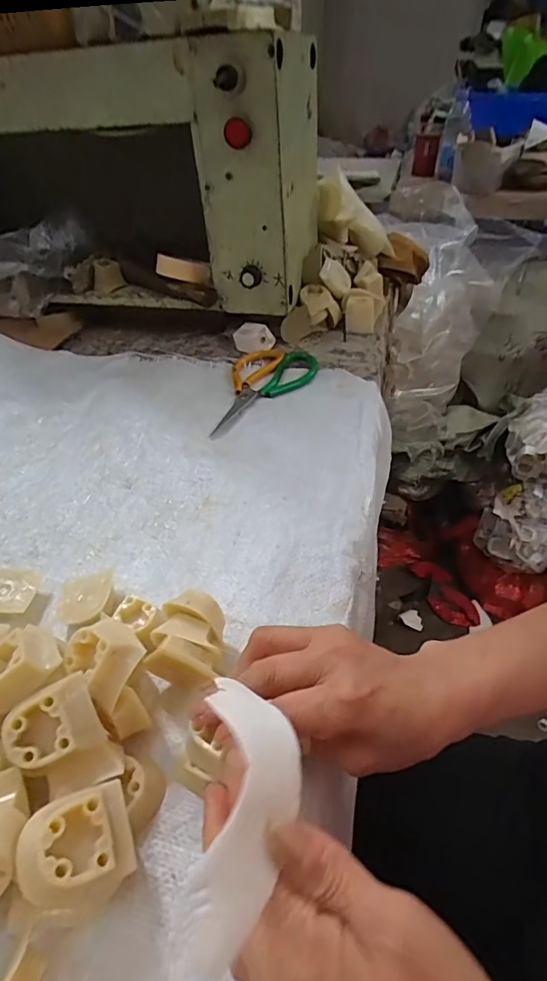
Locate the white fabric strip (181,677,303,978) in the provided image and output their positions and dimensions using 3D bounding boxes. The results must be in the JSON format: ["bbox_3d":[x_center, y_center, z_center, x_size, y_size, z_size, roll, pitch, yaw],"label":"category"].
[{"bbox_3d":[-0.011,0.116,0.193,0.040,0.017,0.106,2,24,6],"label":"white fabric strip"}]

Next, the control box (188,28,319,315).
[{"bbox_3d":[-0.016,-0.379,0.615,0.105,0.261,0.162,9,42,12],"label":"control box"}]

